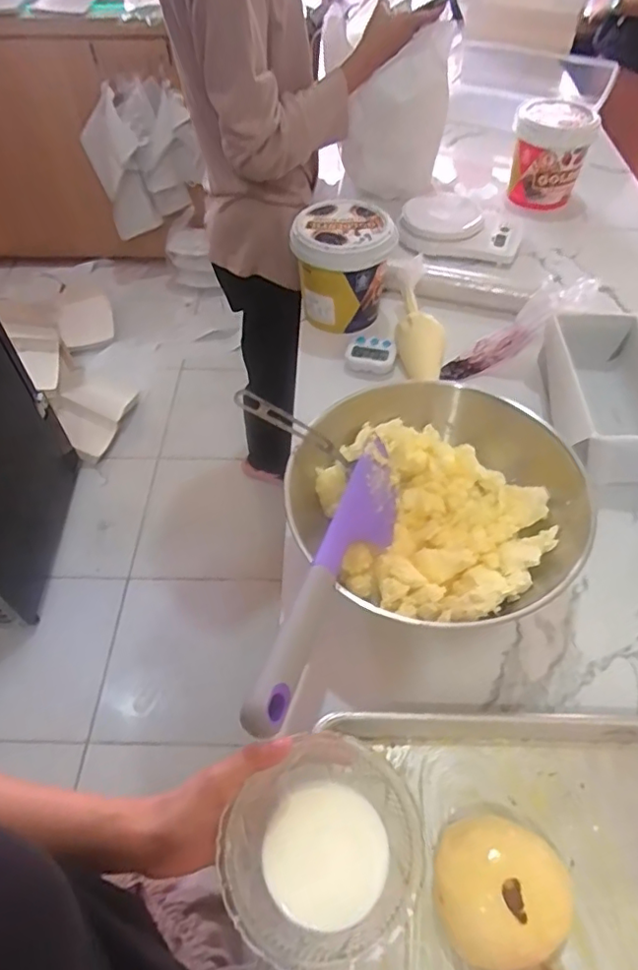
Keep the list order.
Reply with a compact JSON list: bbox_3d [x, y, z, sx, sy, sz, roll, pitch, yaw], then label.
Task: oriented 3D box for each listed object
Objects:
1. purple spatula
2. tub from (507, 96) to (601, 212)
[{"bbox_3d":[0.019,0.064,0.466,0.017,0.066,0.316,-26,18,33],"label":"purple spatula"},{"bbox_3d":[0.381,-0.549,0.957,0.113,0.124,0.111,-22,56,-15],"label":"tub"}]

